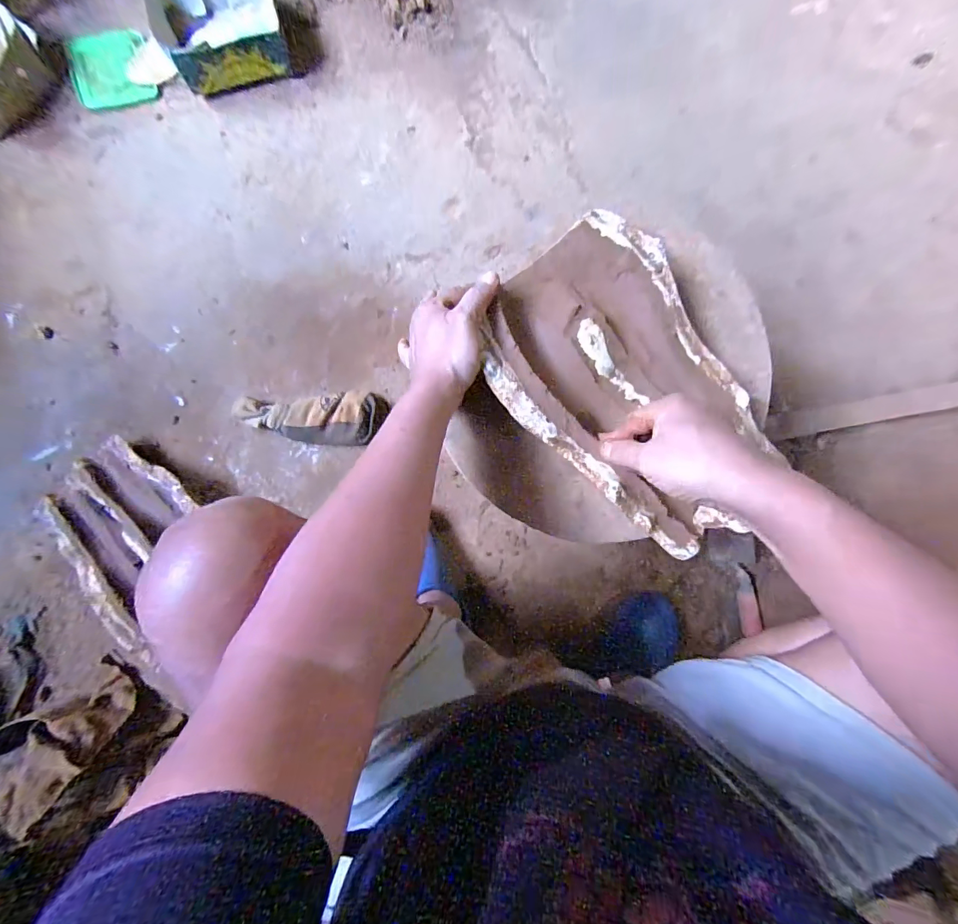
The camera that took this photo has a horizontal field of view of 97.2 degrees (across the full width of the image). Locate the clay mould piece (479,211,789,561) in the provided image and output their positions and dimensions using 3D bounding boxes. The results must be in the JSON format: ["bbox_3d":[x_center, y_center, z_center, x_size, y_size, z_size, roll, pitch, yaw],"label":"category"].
[{"bbox_3d":[0.156,-0.075,0.426,0.221,0.046,0.325,-40,90,-4],"label":"clay mould piece"}]

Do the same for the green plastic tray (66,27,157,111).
[{"bbox_3d":[-0.647,-0.686,0.748,0.130,0.033,0.110,-13,88,-4],"label":"green plastic tray"}]

